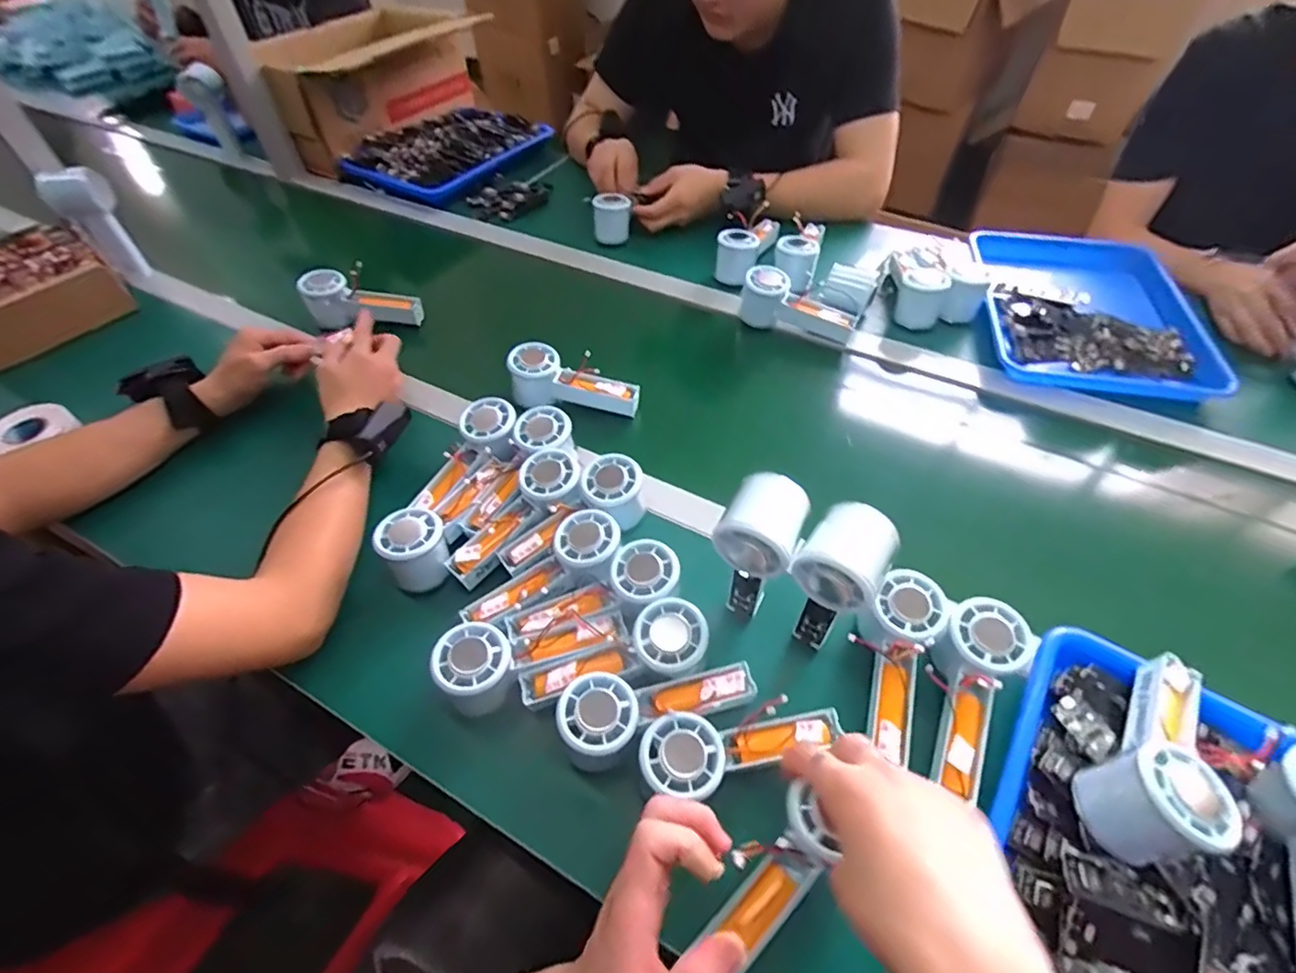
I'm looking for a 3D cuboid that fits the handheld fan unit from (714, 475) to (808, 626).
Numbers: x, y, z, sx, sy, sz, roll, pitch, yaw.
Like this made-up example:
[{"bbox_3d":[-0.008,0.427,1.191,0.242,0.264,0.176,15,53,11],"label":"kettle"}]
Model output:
[{"bbox_3d":[0.087,0.061,0.474,0.052,0.147,0.064,22,54,18],"label":"handheld fan unit"}]

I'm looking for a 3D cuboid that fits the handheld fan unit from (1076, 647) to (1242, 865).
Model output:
[{"bbox_3d":[0.338,0.168,0.374,0.149,0.061,0.061,-35,58,-24],"label":"handheld fan unit"}]

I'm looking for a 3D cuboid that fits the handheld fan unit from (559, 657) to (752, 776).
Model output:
[{"bbox_3d":[0.005,0.170,0.447,0.151,0.066,0.059,-7,49,-22],"label":"handheld fan unit"}]

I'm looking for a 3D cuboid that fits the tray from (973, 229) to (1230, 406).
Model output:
[{"bbox_3d":[0.572,-0.232,0.778,0.251,0.048,0.305,11,52,10],"label":"tray"}]

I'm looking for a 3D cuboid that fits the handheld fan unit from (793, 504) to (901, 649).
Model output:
[{"bbox_3d":[0.142,0.082,0.455,0.053,0.141,0.064,28,56,22],"label":"handheld fan unit"}]

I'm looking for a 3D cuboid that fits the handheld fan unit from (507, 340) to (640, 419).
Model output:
[{"bbox_3d":[-0.083,-0.121,0.679,0.151,0.059,0.057,17,51,-4],"label":"handheld fan unit"}]

